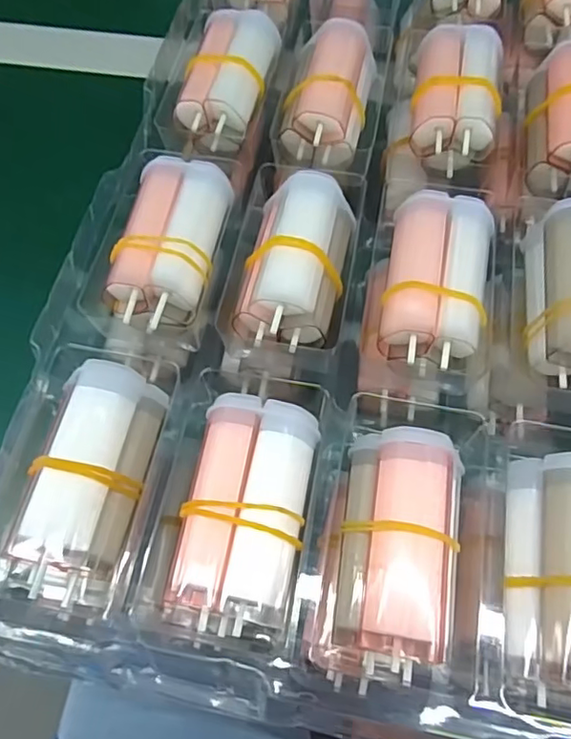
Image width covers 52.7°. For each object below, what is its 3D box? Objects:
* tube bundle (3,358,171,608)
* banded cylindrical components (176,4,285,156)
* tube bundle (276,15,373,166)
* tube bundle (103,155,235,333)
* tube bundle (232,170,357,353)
[{"bbox_3d":[-0.062,0.033,0.186,0.028,0.020,0.071,10,64,7],"label":"tube bundle"},{"bbox_3d":[-0.025,-0.138,0.272,0.034,0.024,0.069,14,64,9],"label":"banded cylindrical components"},{"bbox_3d":[0.020,-0.127,0.265,0.035,0.029,0.068,13,77,8],"label":"tube bundle"},{"bbox_3d":[-0.045,-0.050,0.225,0.034,0.021,0.070,10,64,7],"label":"tube bundle"},{"bbox_3d":[0.006,-0.040,0.219,0.031,0.028,0.074,11,64,7],"label":"tube bundle"}]

